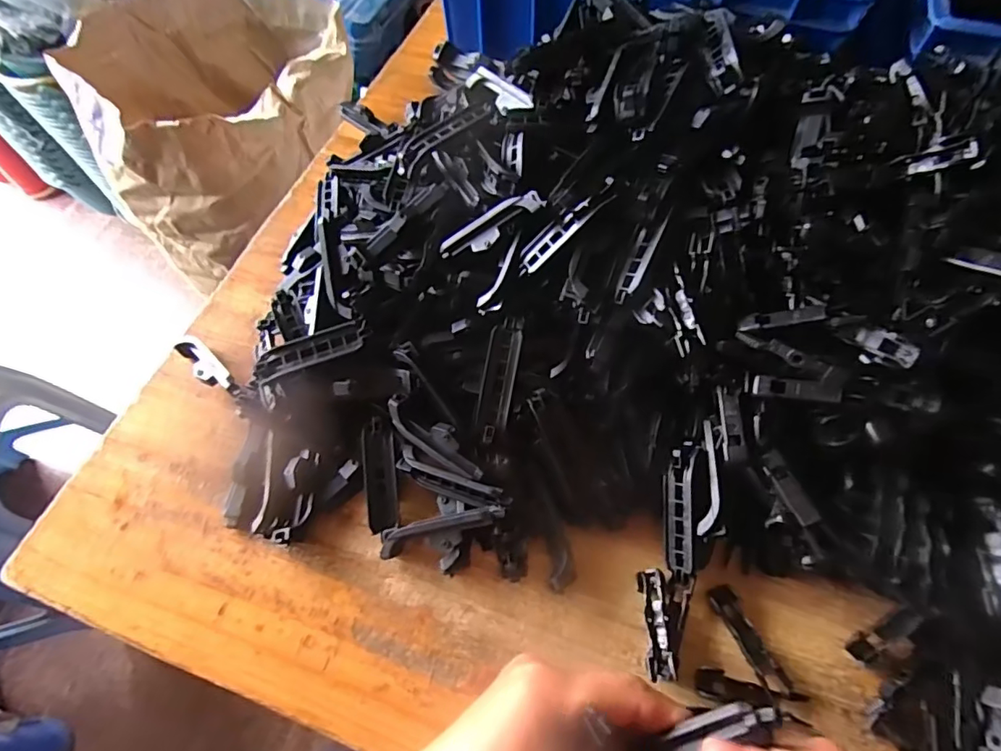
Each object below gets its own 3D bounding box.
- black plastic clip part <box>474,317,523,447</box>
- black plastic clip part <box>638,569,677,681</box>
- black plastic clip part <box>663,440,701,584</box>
[{"bbox_3d":[0.000,0.002,0.311,0.018,0.015,0.071,11,86,8],"label":"black plastic clip part"},{"bbox_3d":[0.084,0.132,0.286,0.016,0.012,0.054,2,61,3],"label":"black plastic clip part"},{"bbox_3d":[0.100,0.076,0.299,0.014,0.015,0.075,3,87,3],"label":"black plastic clip part"}]

